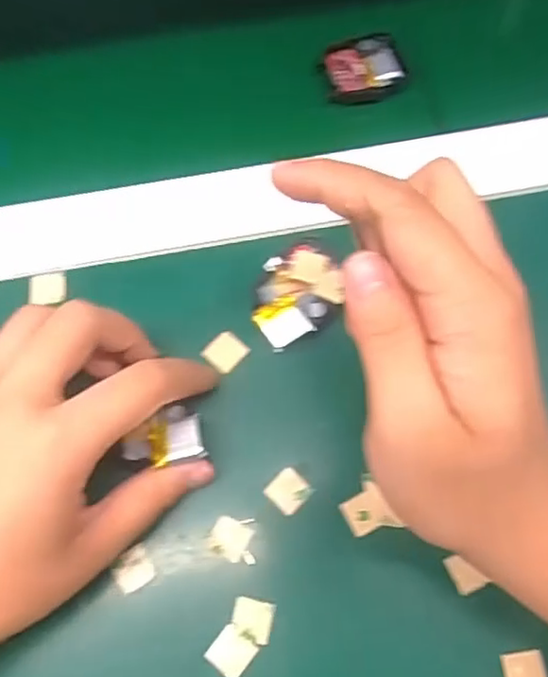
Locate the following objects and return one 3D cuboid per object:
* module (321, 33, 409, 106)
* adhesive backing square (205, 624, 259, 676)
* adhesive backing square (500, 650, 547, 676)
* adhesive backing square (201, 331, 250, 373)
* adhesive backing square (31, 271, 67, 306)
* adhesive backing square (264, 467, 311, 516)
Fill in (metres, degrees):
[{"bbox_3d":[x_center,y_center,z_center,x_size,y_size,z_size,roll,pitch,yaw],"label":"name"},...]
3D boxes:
[{"bbox_3d":[0.050,-0.148,0.345,0.041,0.006,0.040,-7,70,-2],"label":"module"},{"bbox_3d":[-0.017,0.126,0.252,0.016,0.004,0.016,38,73,10],"label":"adhesive backing square"},{"bbox_3d":[0.100,0.132,0.247,0.017,0.004,0.016,-8,70,-2],"label":"adhesive backing square"},{"bbox_3d":[-0.022,0.006,0.292,0.016,0.004,0.018,40,68,11],"label":"adhesive backing square"},{"bbox_3d":[-0.109,-0.025,0.303,0.017,0.004,0.017,-5,70,-1],"label":"adhesive backing square"},{"bbox_3d":[0.006,0.066,0.271,0.016,0.004,0.017,42,72,7],"label":"adhesive backing square"}]

